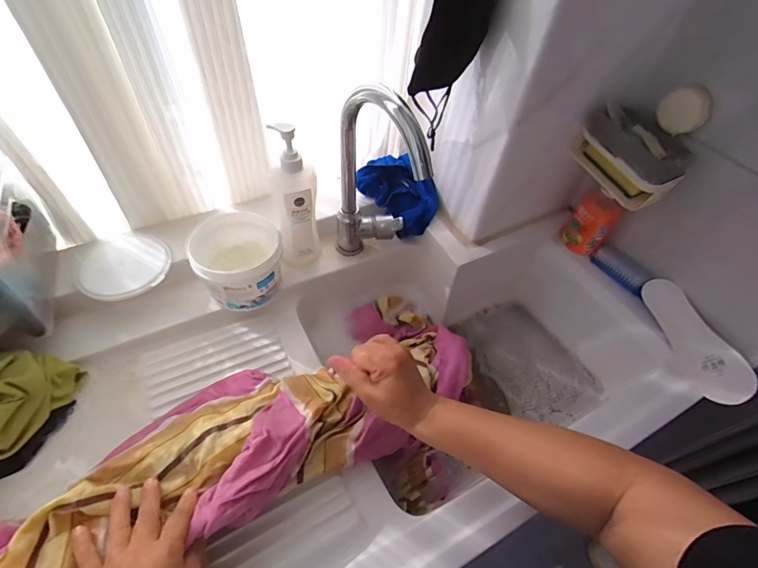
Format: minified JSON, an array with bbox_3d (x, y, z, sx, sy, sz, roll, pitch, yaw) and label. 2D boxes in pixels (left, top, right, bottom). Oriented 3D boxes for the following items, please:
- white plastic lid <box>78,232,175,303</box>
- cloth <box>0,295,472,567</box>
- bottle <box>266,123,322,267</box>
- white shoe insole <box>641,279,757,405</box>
[{"bbox_3d":[-0.386,-0.030,0.608,0.123,0.012,0.119,2,52,-3],"label":"white plastic lid"},{"bbox_3d":[-0.179,0.227,0.455,0.823,0.160,0.305,-24,57,-34],"label":"cloth"},{"bbox_3d":[-0.127,-0.121,0.613,0.066,0.239,0.052,-8,53,-11],"label":"bottle"},{"bbox_3d":[0.481,0.082,0.613,0.074,0.020,0.199,-27,60,12],"label":"white shoe insole"}]

